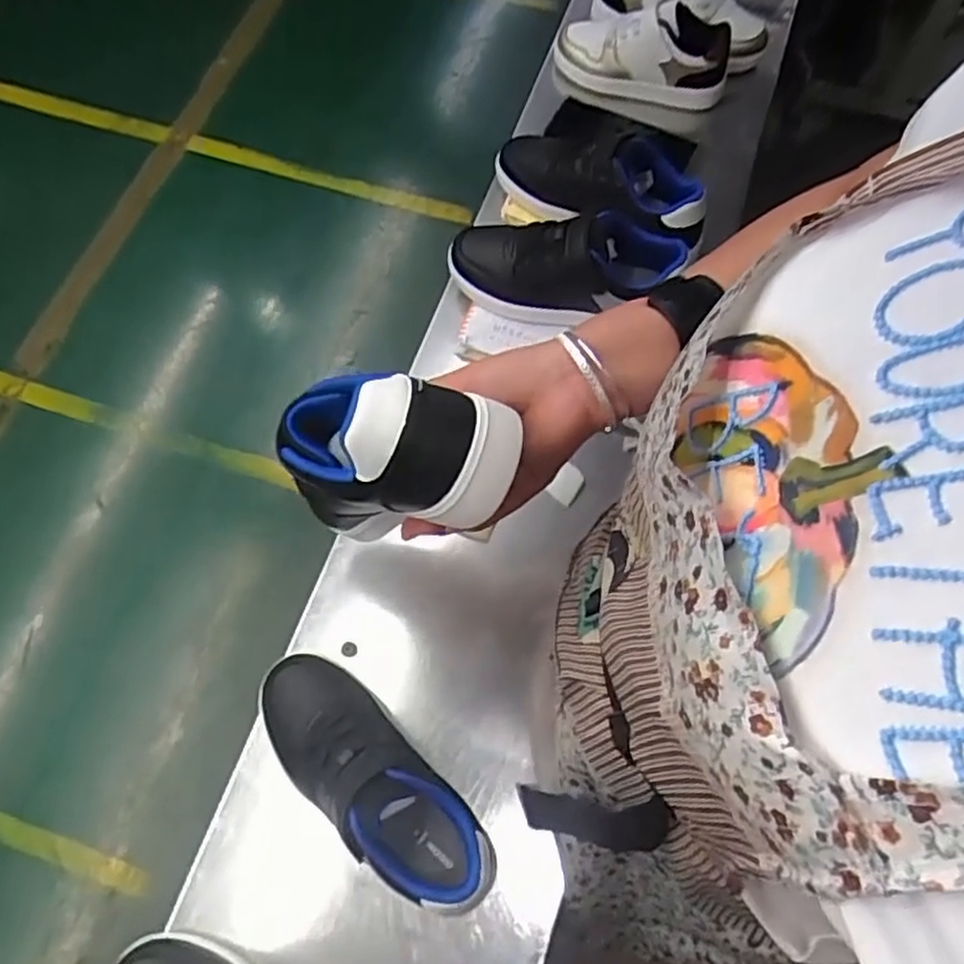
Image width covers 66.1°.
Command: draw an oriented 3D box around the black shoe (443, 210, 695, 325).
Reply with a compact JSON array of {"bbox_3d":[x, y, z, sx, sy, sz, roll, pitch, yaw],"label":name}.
[{"bbox_3d":[0.079,-0.204,0.700,0.224,0.087,0.079,12,68,6],"label":"black shoe"}]

